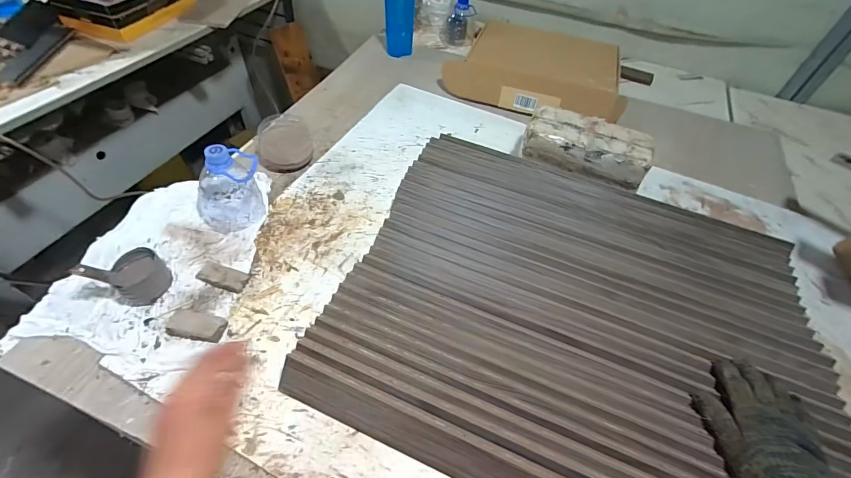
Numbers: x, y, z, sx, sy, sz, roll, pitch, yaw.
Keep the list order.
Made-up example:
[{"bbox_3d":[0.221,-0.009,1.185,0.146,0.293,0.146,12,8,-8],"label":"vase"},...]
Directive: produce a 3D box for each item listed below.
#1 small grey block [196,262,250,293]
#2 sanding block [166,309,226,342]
[{"bbox_3d":[-0.300,0.057,0.566,0.071,0.014,0.031,16,51,7],"label":"small grey block"},{"bbox_3d":[-0.310,0.115,0.516,0.075,0.017,0.035,12,51,4],"label":"sanding block"}]

